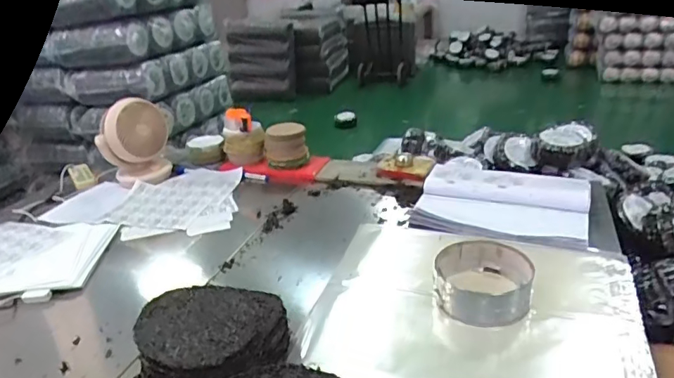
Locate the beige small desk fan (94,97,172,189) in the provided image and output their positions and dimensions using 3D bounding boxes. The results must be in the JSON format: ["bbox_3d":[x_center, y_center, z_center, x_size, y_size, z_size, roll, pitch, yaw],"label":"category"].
[{"bbox_3d":[-0.722,-0.163,1.809,0.193,0.277,0.197,7,29,23],"label":"beige small desk fan"}]

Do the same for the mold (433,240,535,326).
[{"bbox_3d":[0.321,0.202,1.103,0.207,0.092,0.197,2,26,14],"label":"mold"}]

